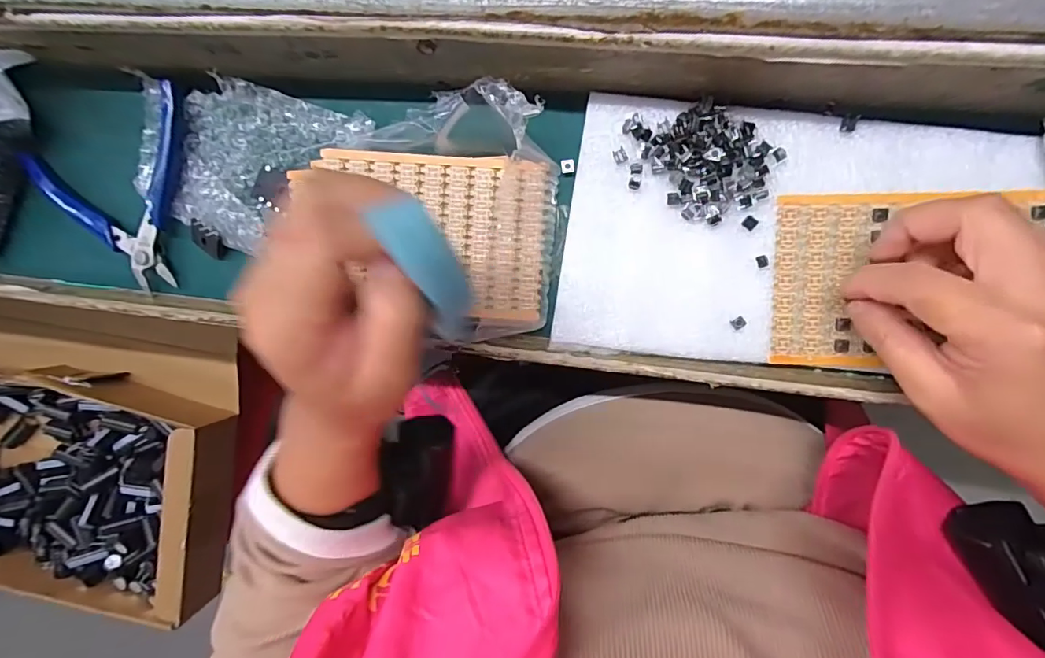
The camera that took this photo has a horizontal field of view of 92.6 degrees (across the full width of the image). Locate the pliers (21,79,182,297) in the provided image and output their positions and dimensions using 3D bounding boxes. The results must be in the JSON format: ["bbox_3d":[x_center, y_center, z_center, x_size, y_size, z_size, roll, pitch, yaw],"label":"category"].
[{"bbox_3d":[-0.237,-0.079,0.307,0.105,0.020,0.101,-23,91,7],"label":"pliers"}]

